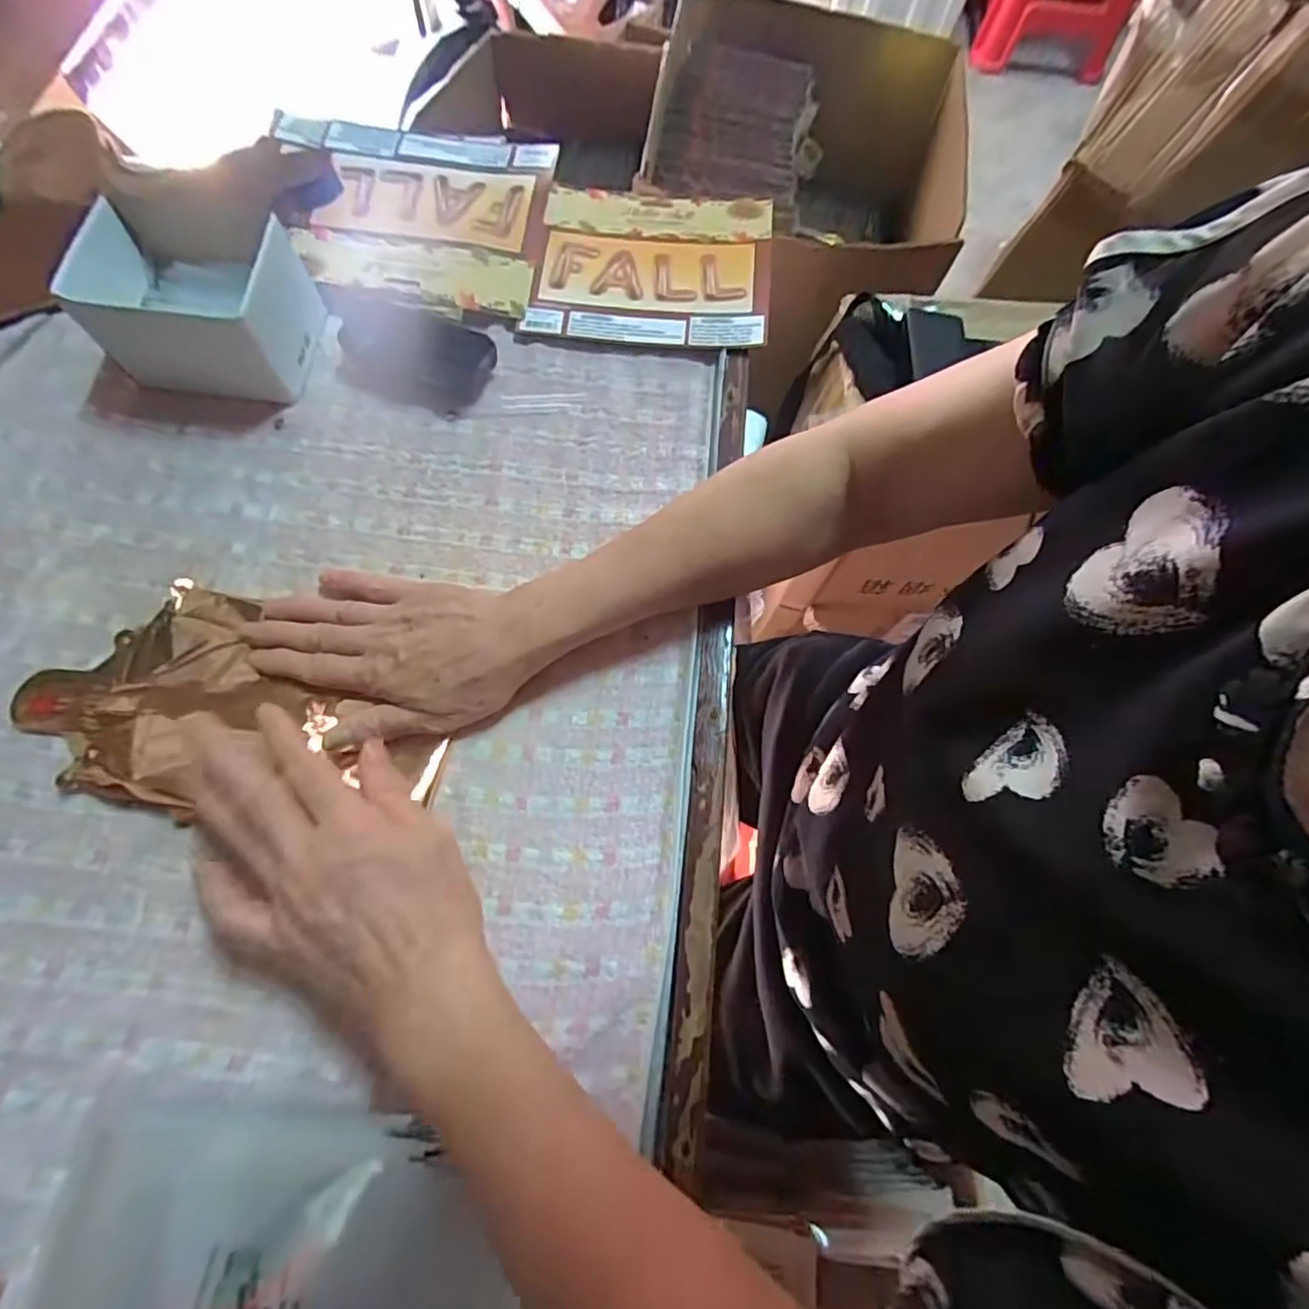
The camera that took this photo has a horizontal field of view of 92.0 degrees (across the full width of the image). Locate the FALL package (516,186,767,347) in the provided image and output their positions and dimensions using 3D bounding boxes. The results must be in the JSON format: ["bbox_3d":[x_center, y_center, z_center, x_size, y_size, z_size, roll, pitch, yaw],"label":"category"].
[{"bbox_3d":[-0.001,-0.316,0.514,0.180,0.022,0.156,6,70,0],"label":"FALL package"}]

